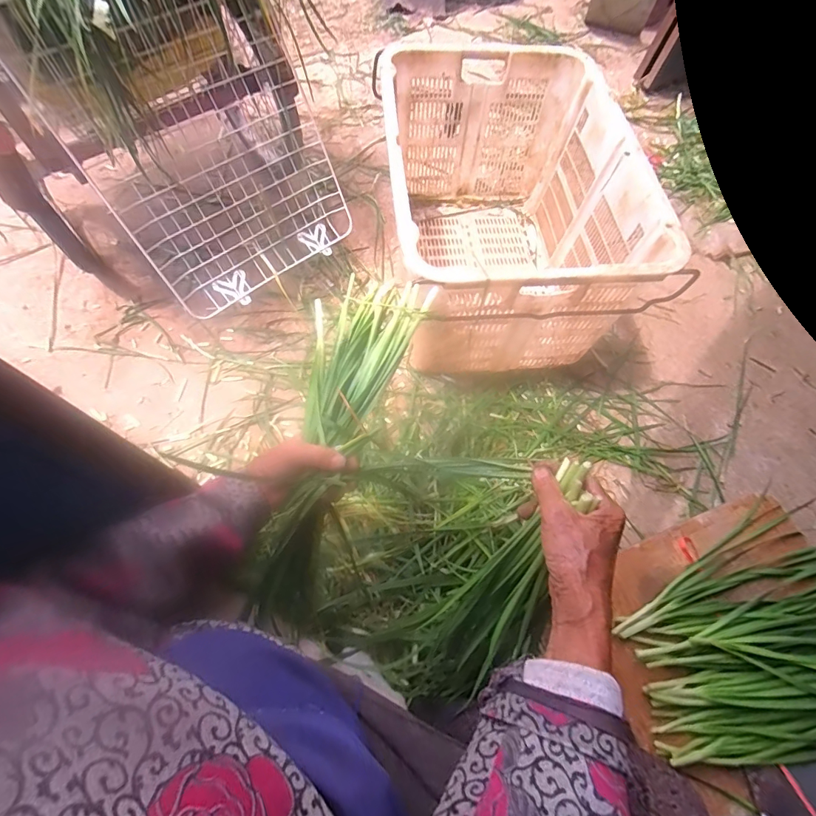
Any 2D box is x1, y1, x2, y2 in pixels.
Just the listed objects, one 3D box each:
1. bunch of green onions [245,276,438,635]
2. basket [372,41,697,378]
[{"bbox_3d":[-0.093,0.043,0.486,0.111,0.064,0.422,18,88,5],"label":"bunch of green onions"},{"bbox_3d":[0.192,-0.449,0.984,0.490,0.385,0.738,-4,66,-6],"label":"basket"}]

